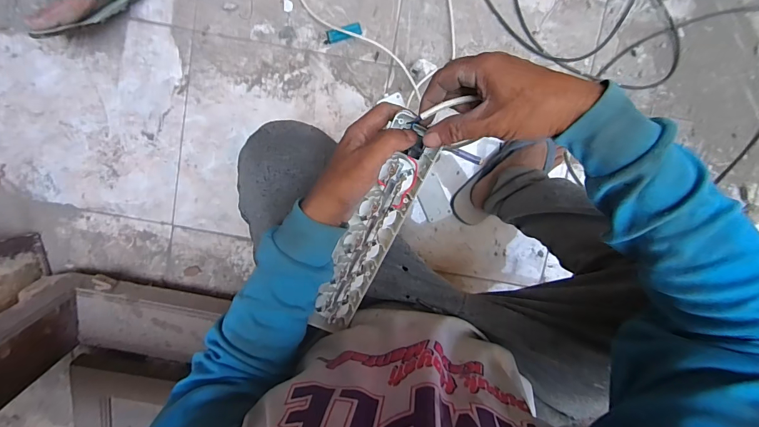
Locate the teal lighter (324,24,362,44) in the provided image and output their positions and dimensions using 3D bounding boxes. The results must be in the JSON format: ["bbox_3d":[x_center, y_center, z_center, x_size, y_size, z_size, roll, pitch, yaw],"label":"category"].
[{"bbox_3d":[-0.072,-0.352,0.734,0.075,0.009,0.022,-13,98,2],"label":"teal lighter"}]

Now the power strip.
[{"bbox_3d":[-0.010,0.025,0.416,0.050,0.024,0.270,25,111,-4],"label":"power strip"}]

